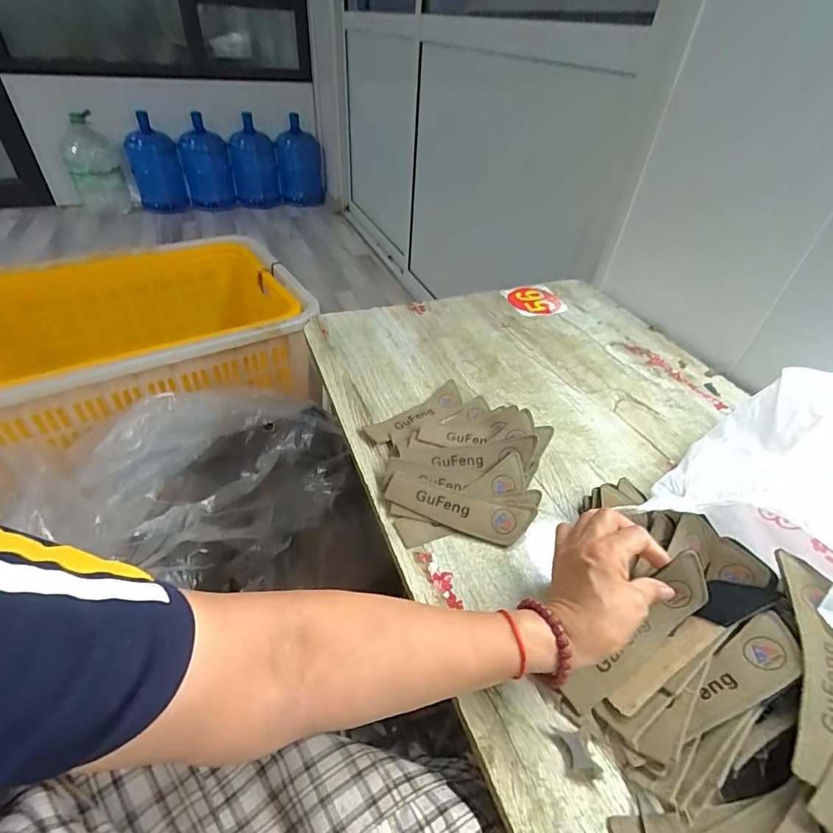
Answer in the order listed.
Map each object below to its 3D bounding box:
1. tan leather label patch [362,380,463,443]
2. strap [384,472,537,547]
[{"bbox_3d":[0.007,-0.002,0.587,0.154,0.011,0.051,-27,50,-32],"label":"tan leather label patch"},{"bbox_3d":[0.041,0.097,0.470,0.152,0.006,0.045,14,58,12],"label":"strap"}]

